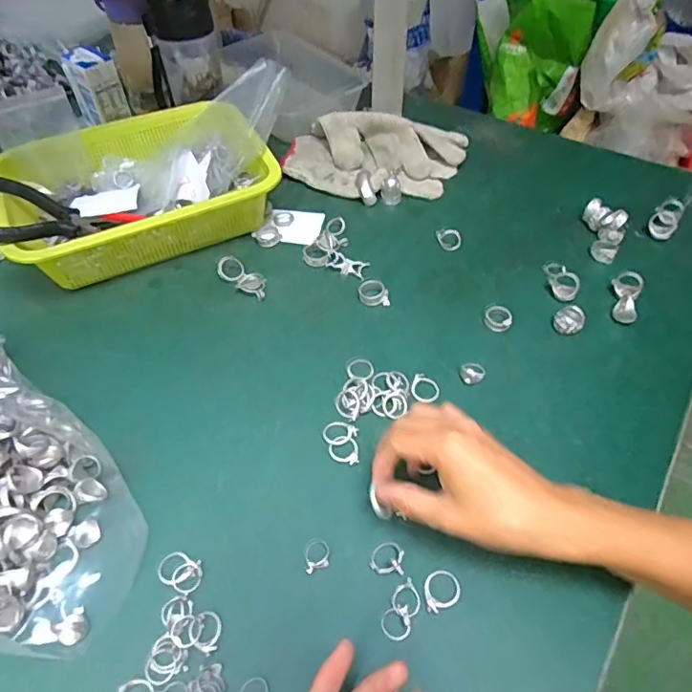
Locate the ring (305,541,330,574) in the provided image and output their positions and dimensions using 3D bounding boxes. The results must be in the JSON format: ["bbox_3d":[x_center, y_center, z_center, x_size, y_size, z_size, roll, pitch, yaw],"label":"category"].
[{"bbox_3d":[-0.020,0.144,0.367,0.017,0.004,0.022,-4,52,-4],"label":"ring"}]

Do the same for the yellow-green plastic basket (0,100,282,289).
[{"bbox_3d":[-0.225,-0.172,0.575,0.265,0.070,0.194,-23,56,-17],"label":"yellow-green plastic basket"}]

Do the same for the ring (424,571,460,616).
[{"bbox_3d":[0.063,0.160,0.350,0.026,0.004,0.023,-21,55,-16],"label":"ring"}]

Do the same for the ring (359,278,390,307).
[{"bbox_3d":[0.027,-0.052,0.519,0.027,0.009,0.031,-7,53,-7],"label":"ring"}]

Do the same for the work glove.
[{"bbox_3d":[0.040,-0.244,0.652,0.220,0.039,0.151,3,52,2],"label":"work glove"}]

